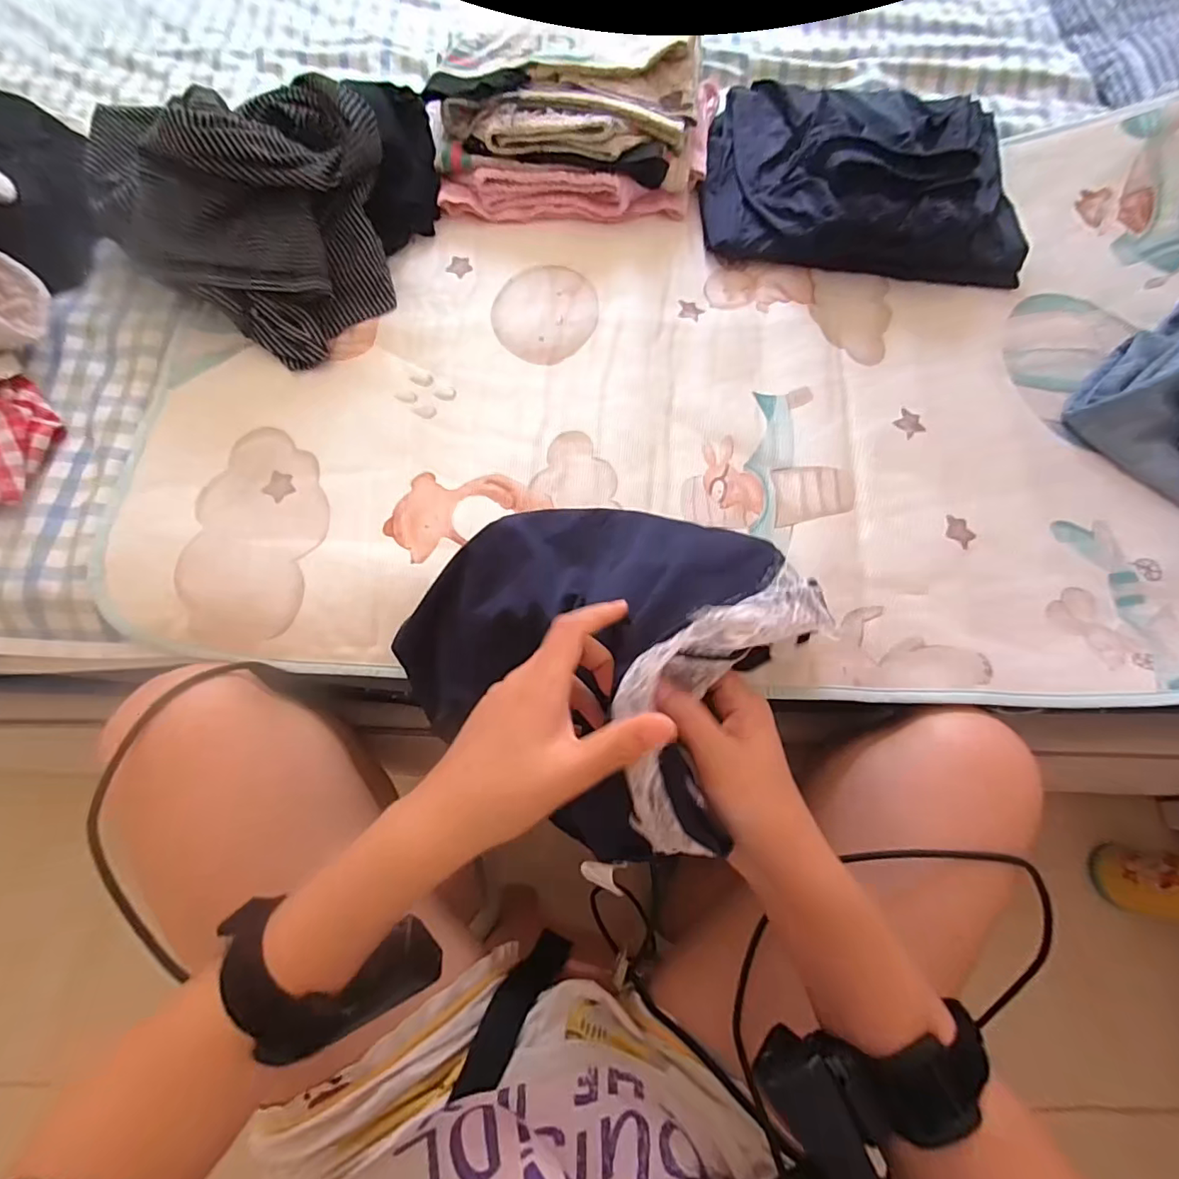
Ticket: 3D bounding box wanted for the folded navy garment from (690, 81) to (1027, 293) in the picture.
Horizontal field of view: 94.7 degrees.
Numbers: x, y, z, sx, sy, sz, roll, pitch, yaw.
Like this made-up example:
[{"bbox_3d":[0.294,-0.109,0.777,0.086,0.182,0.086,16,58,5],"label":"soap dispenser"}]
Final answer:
[{"bbox_3d":[0.280,-0.437,0.558,0.304,0.070,0.236,7,69,1],"label":"folded navy garment"}]

